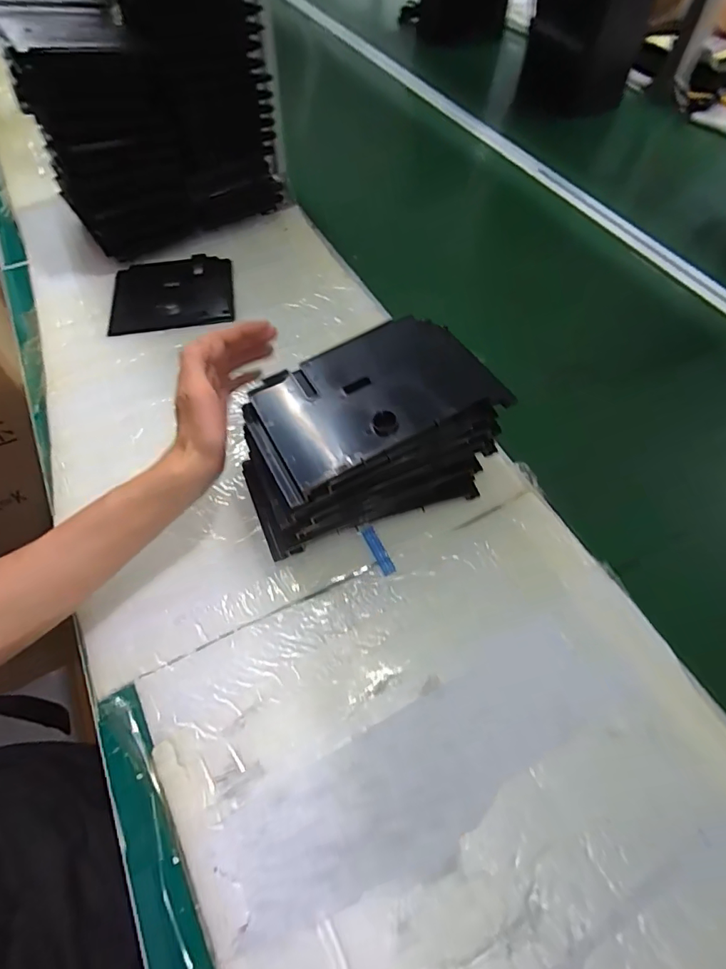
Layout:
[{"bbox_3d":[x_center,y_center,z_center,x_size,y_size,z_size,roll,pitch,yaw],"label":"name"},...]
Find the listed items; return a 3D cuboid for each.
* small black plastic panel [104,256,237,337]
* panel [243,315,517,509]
[{"bbox_3d":[-0.250,-0.250,0.640,0.148,0.011,0.136,-9,58,-4],"label":"small black plastic panel"},{"bbox_3d":[-0.001,-0.075,0.398,0.186,0.014,0.122,-30,58,-4],"label":"panel"}]

